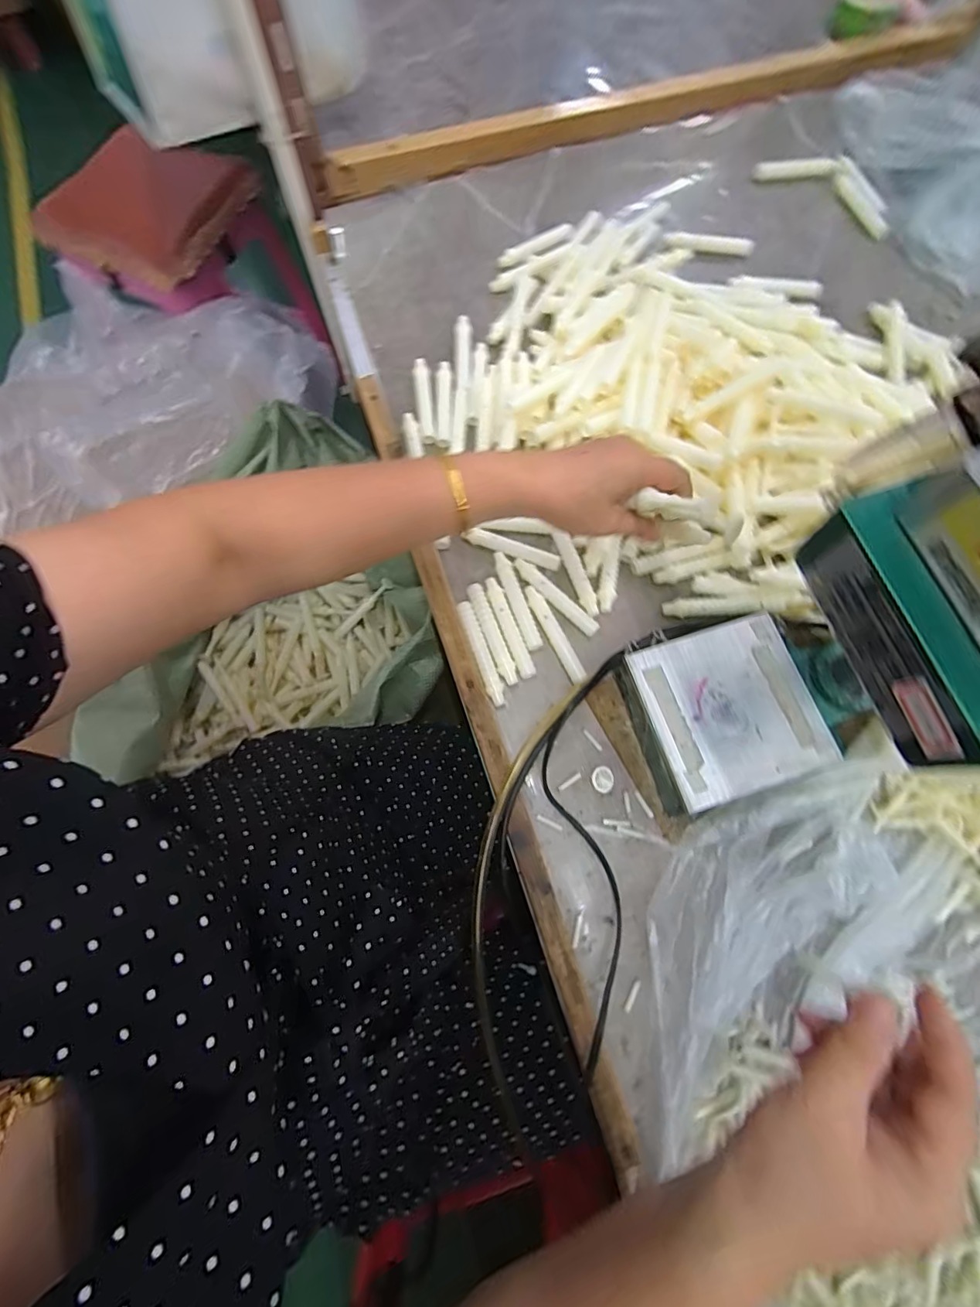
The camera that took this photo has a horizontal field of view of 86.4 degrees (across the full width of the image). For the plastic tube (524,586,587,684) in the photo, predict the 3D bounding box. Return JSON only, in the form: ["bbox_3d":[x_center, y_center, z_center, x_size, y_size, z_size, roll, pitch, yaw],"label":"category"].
[{"bbox_3d":[0.055,-0.016,0.447,0.014,0.011,0.094,-25,74,-6],"label":"plastic tube"}]

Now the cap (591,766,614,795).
[{"bbox_3d":[0.090,0.100,0.415,0.018,0.008,0.020,20,75,8],"label":"cap"}]

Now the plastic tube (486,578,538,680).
[{"bbox_3d":[0.016,-0.021,0.450,0.015,0.013,0.093,-21,74,-5],"label":"plastic tube"}]

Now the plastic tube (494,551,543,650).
[{"bbox_3d":[0.024,-0.047,0.457,0.015,0.010,0.093,-20,73,-4],"label":"plastic tube"}]

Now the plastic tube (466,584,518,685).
[{"bbox_3d":[0.002,-0.016,0.449,0.014,0.017,0.094,-21,74,-4],"label":"plastic tube"}]

